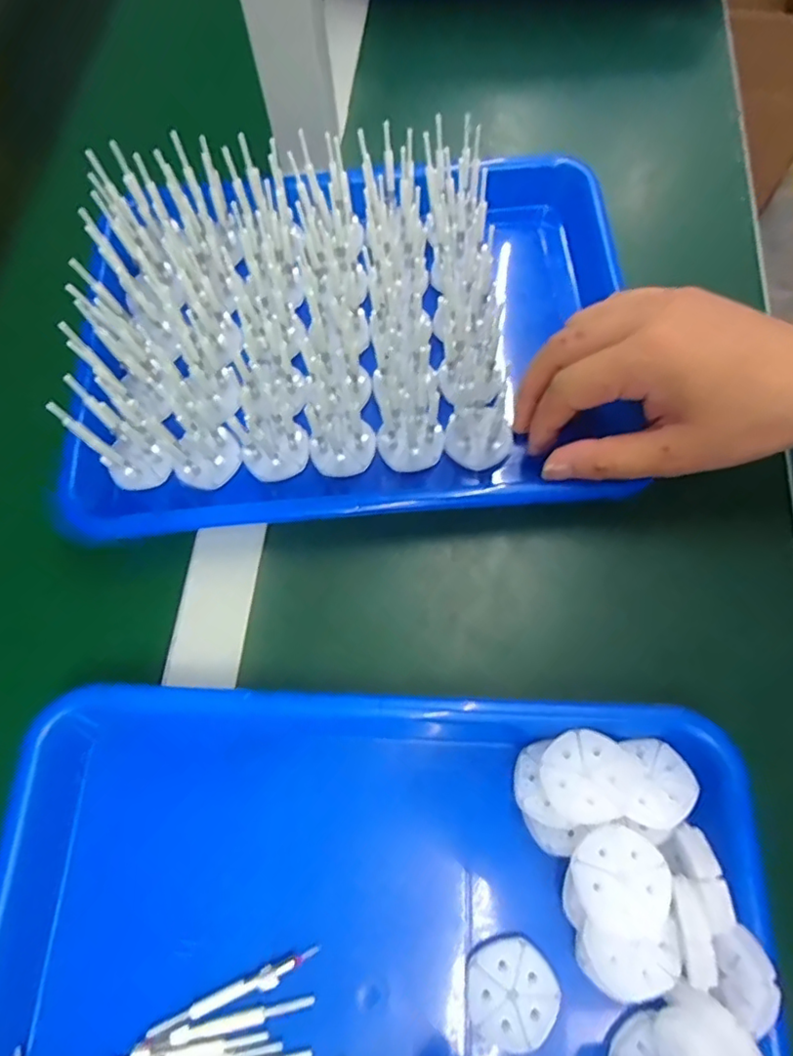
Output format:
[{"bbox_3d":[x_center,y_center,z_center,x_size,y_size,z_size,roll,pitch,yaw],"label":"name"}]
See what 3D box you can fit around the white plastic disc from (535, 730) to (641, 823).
[{"bbox_3d":[0.083,0.108,0.256,0.038,0.004,0.037,-10,52,14],"label":"white plastic disc"}]

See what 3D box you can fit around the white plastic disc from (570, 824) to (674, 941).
[{"bbox_3d":[0.093,0.146,0.240,0.038,0.007,0.038,-1,70,2],"label":"white plastic disc"}]

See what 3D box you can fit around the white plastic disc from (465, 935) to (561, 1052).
[{"bbox_3d":[0.049,0.196,0.247,0.038,0.004,0.036,0,63,0],"label":"white plastic disc"}]

